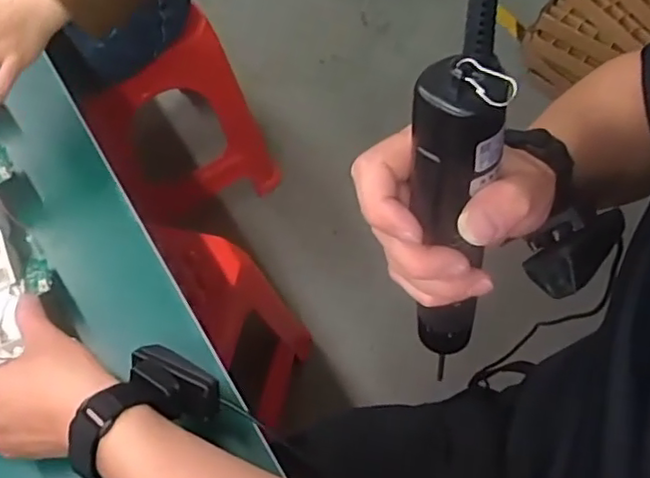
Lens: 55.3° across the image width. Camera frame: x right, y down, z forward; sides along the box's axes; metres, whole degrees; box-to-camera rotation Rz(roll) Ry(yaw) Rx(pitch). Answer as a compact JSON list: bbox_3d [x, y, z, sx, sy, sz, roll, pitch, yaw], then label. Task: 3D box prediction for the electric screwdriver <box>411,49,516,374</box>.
[{"bbox_3d":[0.062,0.004,0.313,0.033,0.205,0.029,-20,50,-9],"label":"electric screwdriver"}]

